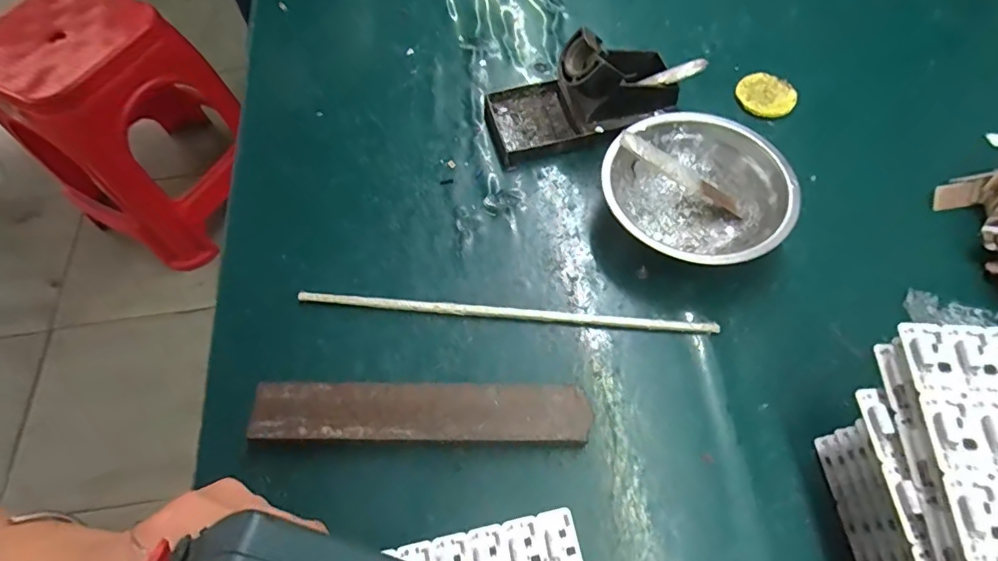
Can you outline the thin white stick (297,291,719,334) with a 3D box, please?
[{"bbox_3d":[0.002,0.021,0.346,0.274,0.011,0.010,4,63,5],"label":"thin white stick"}]

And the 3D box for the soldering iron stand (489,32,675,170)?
[{"bbox_3d":[0.064,-0.154,0.408,0.152,0.061,0.078,-18,63,-6],"label":"soldering iron stand"}]

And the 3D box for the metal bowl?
[{"bbox_3d":[0.142,-0.064,0.371,0.128,0.040,0.111,35,70,19],"label":"metal bowl"}]

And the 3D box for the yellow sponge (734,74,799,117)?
[{"bbox_3d":[0.227,-0.157,0.438,0.047,0.011,0.043,36,70,19],"label":"yellow sponge"}]

